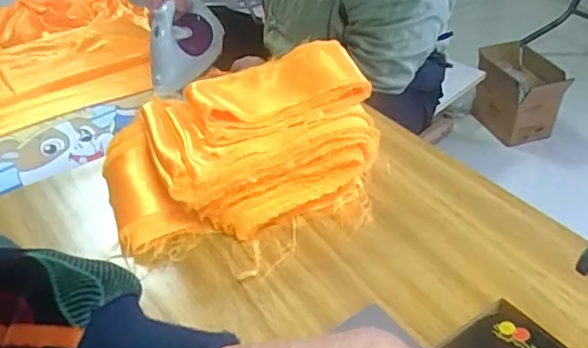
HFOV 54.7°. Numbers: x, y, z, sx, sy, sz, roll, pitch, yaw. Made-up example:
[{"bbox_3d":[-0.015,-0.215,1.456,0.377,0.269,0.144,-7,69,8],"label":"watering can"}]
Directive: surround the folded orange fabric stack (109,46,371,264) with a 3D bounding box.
[{"bbox_3d":[-0.032,-0.017,0.365,0.171,0.068,0.095,-15,40,-17],"label":"folded orange fabric stack"}]

